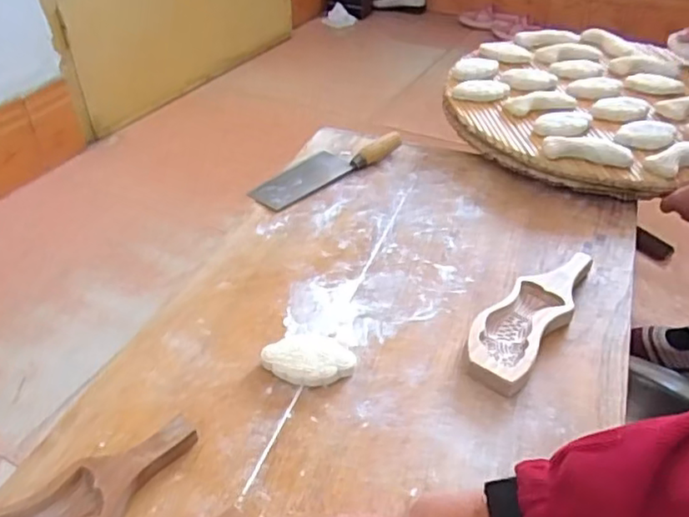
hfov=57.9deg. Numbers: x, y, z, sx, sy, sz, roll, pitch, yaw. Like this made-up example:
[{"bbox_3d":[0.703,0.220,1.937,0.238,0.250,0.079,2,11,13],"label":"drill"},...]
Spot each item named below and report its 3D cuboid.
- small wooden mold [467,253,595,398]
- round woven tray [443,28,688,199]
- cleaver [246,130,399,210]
[{"bbox_3d":[0.213,0.062,0.710,0.073,0.025,0.227,27,47,29],"label":"small wooden mold"},{"bbox_3d":[0.440,-0.266,1.071,0.496,0.076,0.466,0,40,0],"label":"round woven tray"},{"bbox_3d":[-0.032,-0.150,0.978,0.255,0.029,0.085,-28,47,-29],"label":"cleaver"}]

